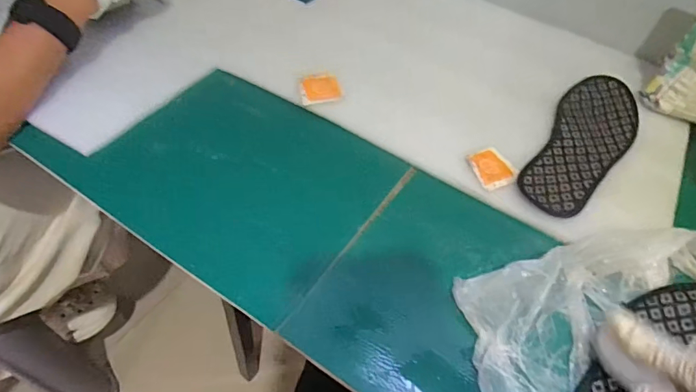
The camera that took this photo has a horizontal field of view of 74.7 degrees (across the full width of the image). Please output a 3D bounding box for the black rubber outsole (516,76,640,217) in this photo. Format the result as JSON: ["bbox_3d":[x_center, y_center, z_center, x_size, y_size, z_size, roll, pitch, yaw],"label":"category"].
[{"bbox_3d":[0.259,-0.064,0.501,0.083,0.008,0.237,34,57,20],"label":"black rubber outsole"}]

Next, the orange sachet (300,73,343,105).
[{"bbox_3d":[-0.031,-0.122,0.516,0.046,0.004,0.040,-10,65,-15],"label":"orange sachet"}]

